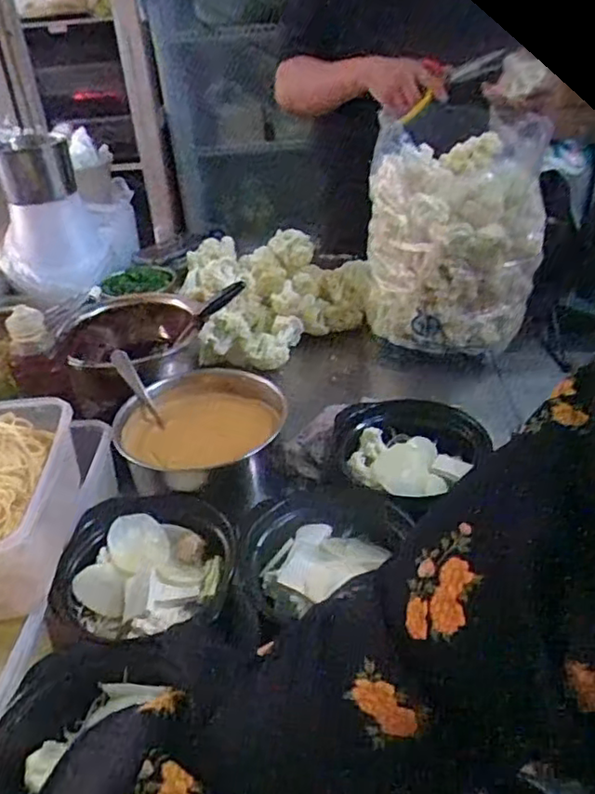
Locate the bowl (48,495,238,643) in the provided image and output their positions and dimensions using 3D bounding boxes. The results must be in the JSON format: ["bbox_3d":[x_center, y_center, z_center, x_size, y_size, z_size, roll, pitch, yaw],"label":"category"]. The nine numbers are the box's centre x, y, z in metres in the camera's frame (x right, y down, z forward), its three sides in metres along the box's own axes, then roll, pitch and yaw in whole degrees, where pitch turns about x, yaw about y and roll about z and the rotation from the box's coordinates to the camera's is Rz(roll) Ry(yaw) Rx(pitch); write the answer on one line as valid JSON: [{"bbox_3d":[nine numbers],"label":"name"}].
[{"bbox_3d":[-0.152,0.175,0.631,0.171,0.056,0.168,-3,35,2],"label":"bowl"}]

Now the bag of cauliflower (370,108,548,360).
[{"bbox_3d":[0.240,-0.252,0.987,0.243,0.289,0.223,4,35,12],"label":"bag of cauliflower"}]

